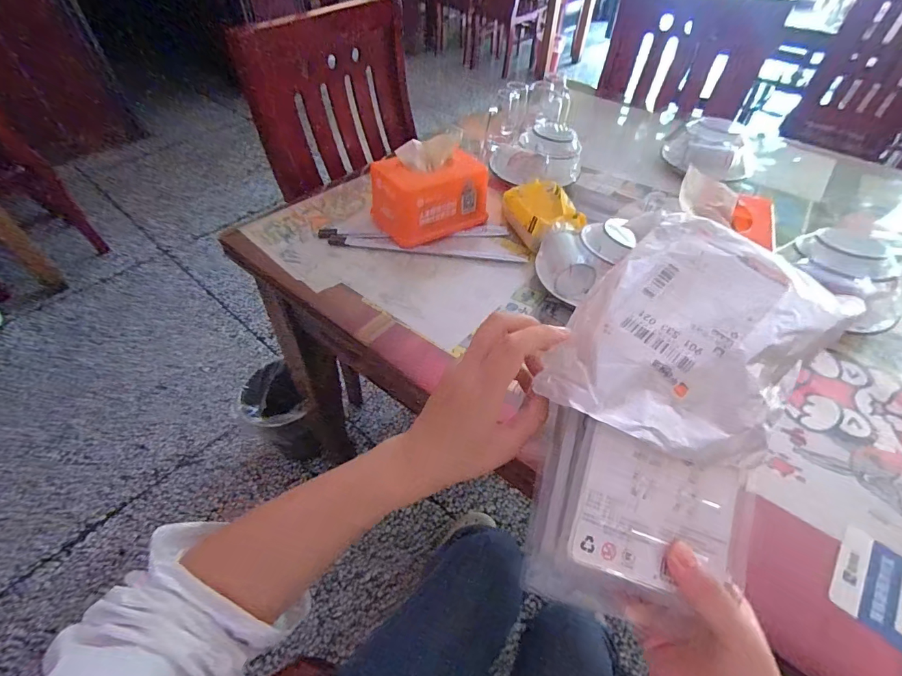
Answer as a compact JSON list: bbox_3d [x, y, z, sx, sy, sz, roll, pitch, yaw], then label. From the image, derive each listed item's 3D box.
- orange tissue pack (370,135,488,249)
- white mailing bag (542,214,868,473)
[{"bbox_3d":[-0.033,-0.221,0.624,0.153,0.108,0.101,-24,54,-20],"label":"orange tissue pack"},{"bbox_3d":[0.171,0.004,0.293,0.155,0.050,0.183,36,74,17],"label":"white mailing bag"}]

